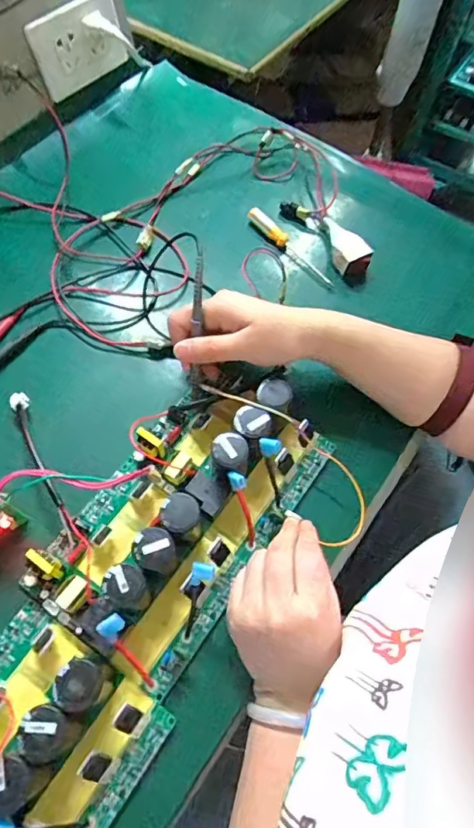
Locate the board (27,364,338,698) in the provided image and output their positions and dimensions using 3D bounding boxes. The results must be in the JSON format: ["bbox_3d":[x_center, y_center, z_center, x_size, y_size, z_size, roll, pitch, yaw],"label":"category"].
[{"bbox_3d":[-0.042,0.074,0.392,0.136,0.058,0.244,32,67,13],"label":"board"}]

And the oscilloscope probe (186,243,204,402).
[{"bbox_3d":[-0.033,-0.068,0.416,0.007,0.133,0.010,5,31,1],"label":"oscilloscope probe"}]

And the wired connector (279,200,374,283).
[{"bbox_3d":[0.095,-0.194,0.539,0.032,0.028,0.125,-31,69,-16],"label":"wired connector"}]

